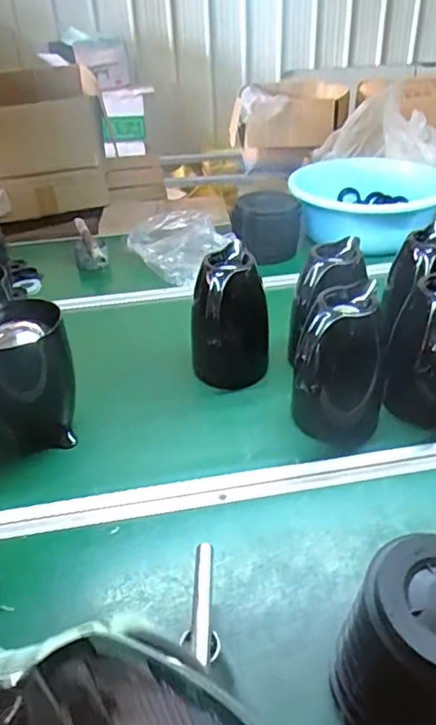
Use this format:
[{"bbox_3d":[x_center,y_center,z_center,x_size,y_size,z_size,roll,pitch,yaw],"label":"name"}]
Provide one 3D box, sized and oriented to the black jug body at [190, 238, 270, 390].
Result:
[{"bbox_3d":[0.021,-0.068,0.880,0.119,0.198,0.127,0,34,4],"label":"black jug body"}]

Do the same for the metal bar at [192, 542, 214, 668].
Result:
[{"bbox_3d":[-0.016,0.241,0.555,0.015,0.017,0.111,1,63,5],"label":"metal bar"}]

